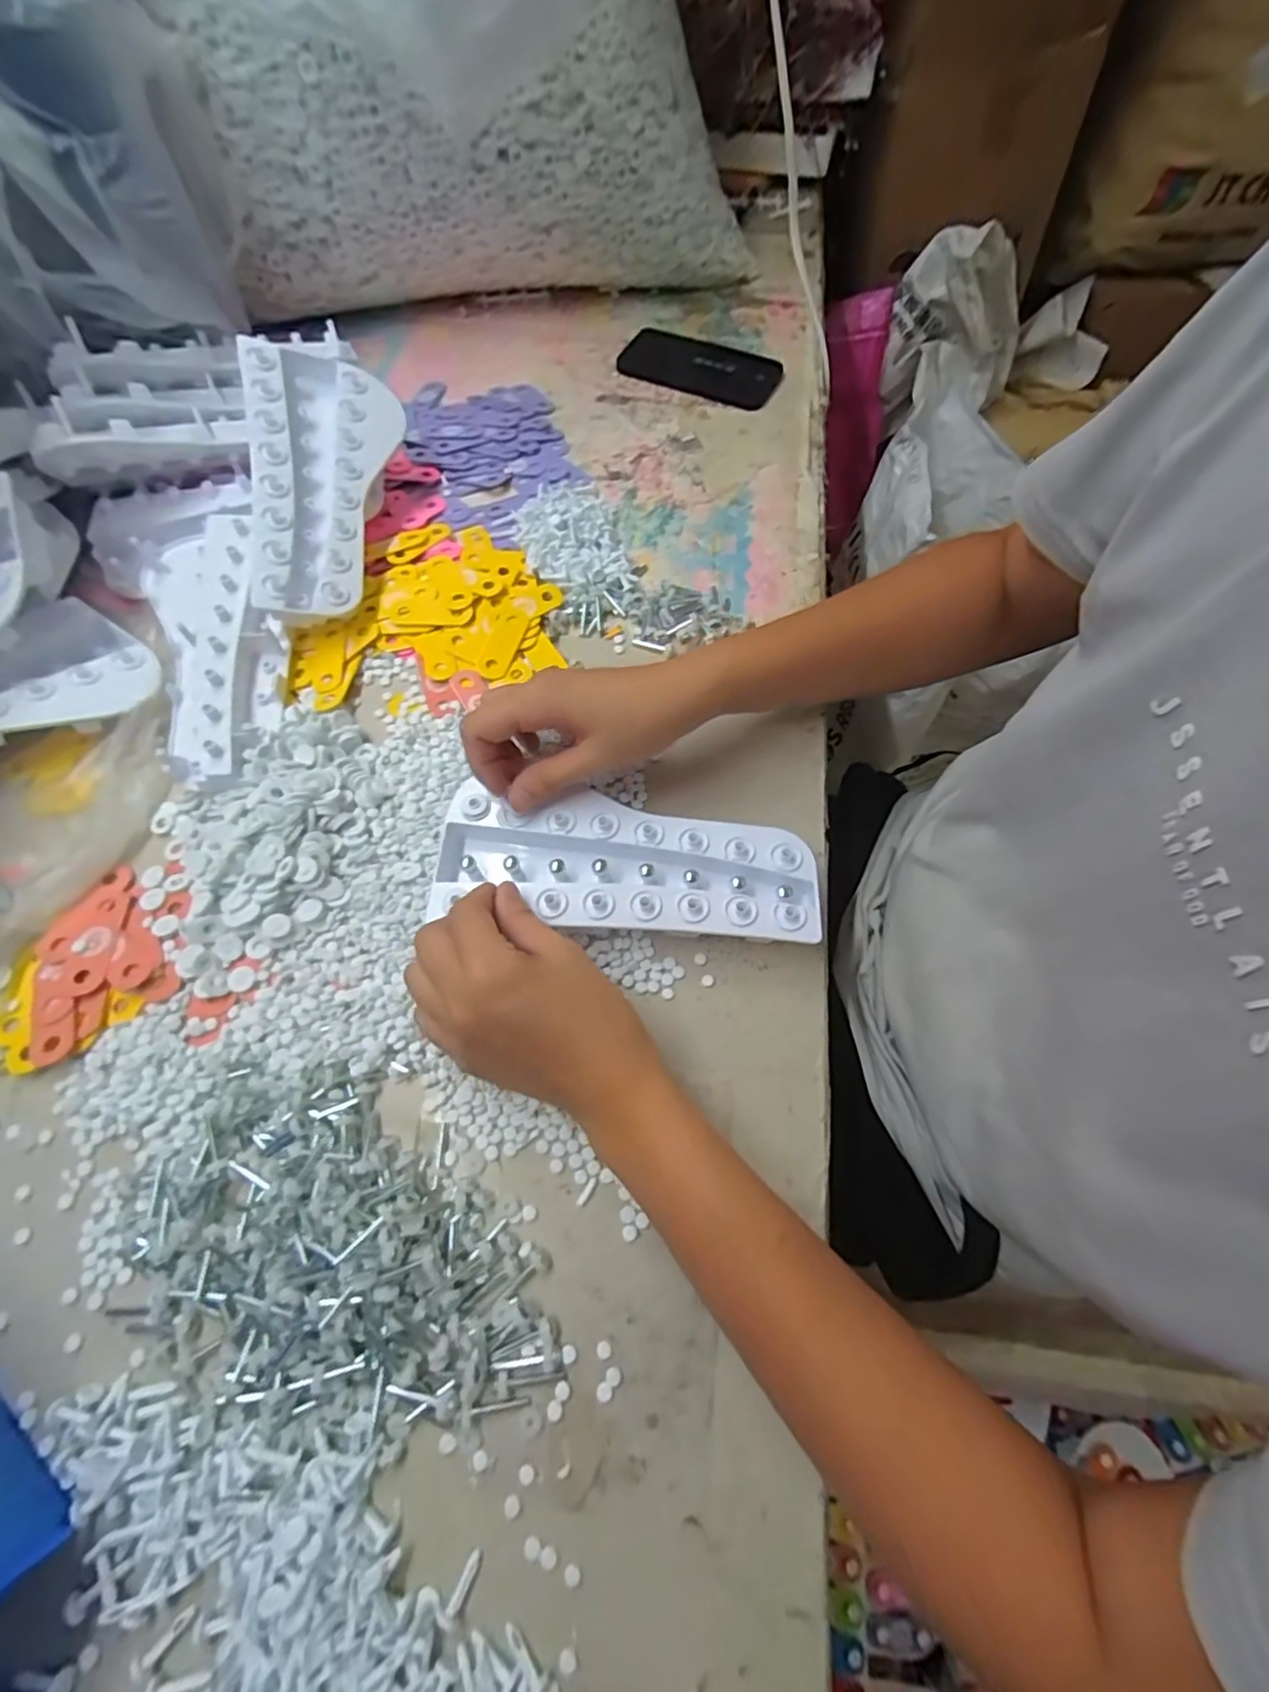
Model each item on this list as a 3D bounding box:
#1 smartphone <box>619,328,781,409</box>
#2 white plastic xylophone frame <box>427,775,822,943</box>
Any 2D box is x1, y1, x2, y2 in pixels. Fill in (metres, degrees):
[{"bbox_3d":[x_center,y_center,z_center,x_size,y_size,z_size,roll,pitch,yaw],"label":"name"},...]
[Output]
[{"bbox_3d":[0.068,-0.497,0.642,0.164,0.015,0.090,25,66,9],"label":"smartphone"},{"bbox_3d":[-0.007,0.014,0.381,0.230,0.034,0.083,8,65,8],"label":"white plastic xylophone frame"}]

